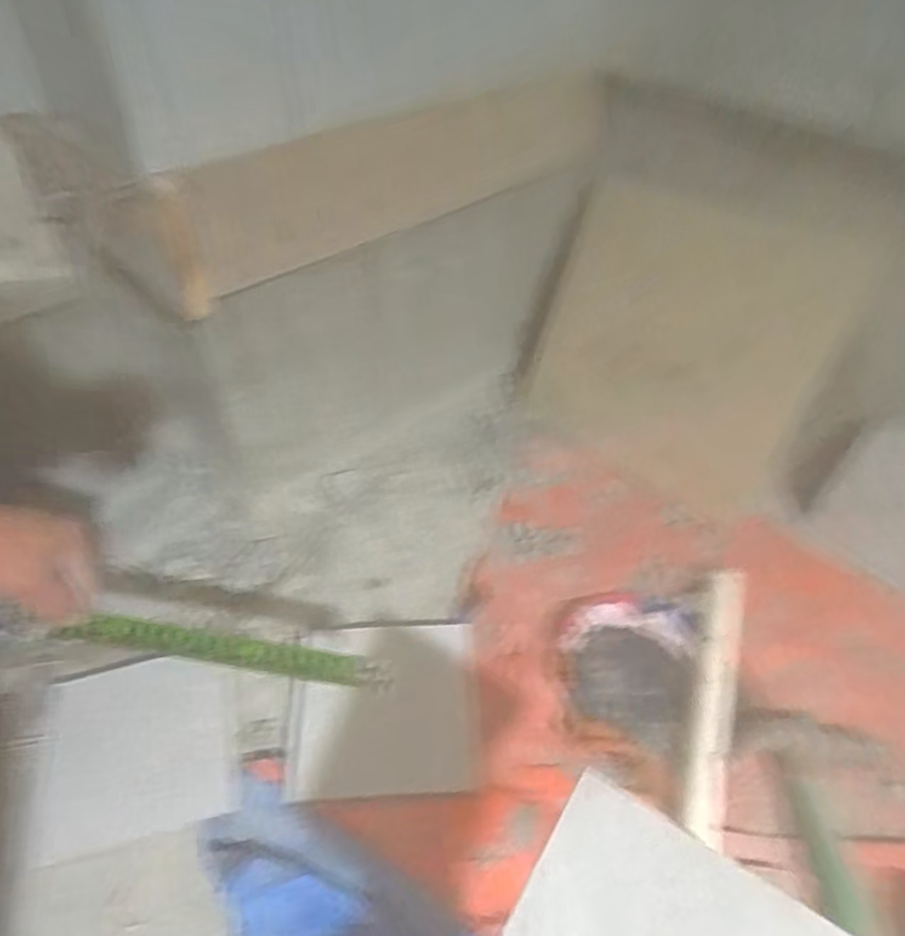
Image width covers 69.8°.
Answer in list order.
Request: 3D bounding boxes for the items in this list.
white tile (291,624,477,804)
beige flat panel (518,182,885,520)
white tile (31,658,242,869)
[{"bbox_3d":[-0.056,0.201,0.555,0.149,0.015,0.147,-3,47,0],"label":"white tile"},{"bbox_3d":[0.230,-0.133,0.693,0.314,0.289,0.030,31,26,32],"label":"beige flat panel"},{"bbox_3d":[-0.262,0.229,0.539,0.155,0.014,0.143,-12,47,-9],"label":"white tile"}]

